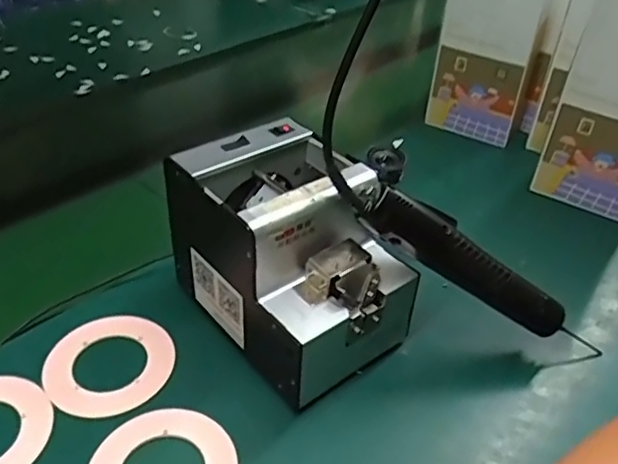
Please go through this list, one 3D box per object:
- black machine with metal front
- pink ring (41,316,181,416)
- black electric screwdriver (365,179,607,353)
[{"bbox_3d":[-0.013,0.019,0.492,0.131,0.147,0.175,-26,46,-31],"label":"black machine with metal front"},{"bbox_3d":[-0.162,0.106,0.484,0.096,0.007,0.100,2,38,-1],"label":"pink ring"},{"bbox_3d":[0.143,0.036,0.479,0.237,0.035,0.030,32,35,-17],"label":"black electric screwdriver"}]

